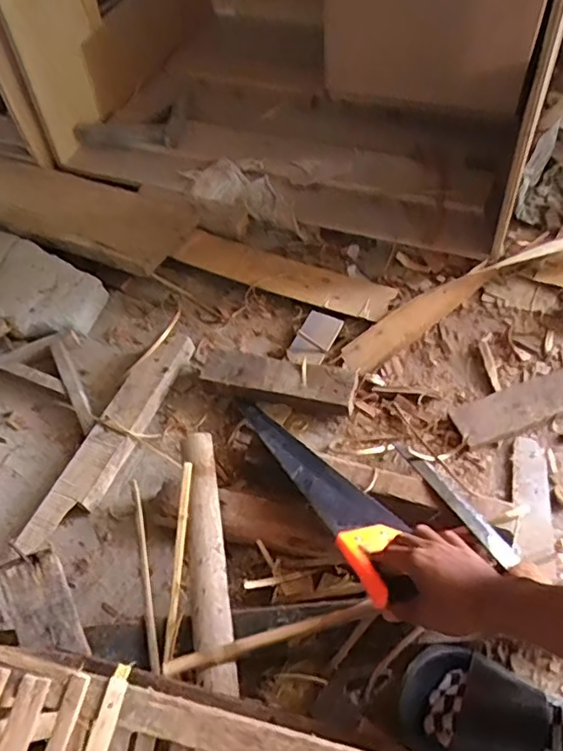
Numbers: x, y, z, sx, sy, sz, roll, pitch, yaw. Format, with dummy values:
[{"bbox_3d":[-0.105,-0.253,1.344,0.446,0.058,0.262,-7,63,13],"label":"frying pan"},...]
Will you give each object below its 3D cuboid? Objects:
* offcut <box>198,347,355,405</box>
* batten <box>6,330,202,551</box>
[{"bbox_3d":[-0.009,-0.002,0.903,0.232,0.019,0.067,12,57,14],"label":"offcut"},{"bbox_3d":[-0.249,0.089,0.887,0.071,0.047,0.395,20,59,19],"label":"batten"}]

